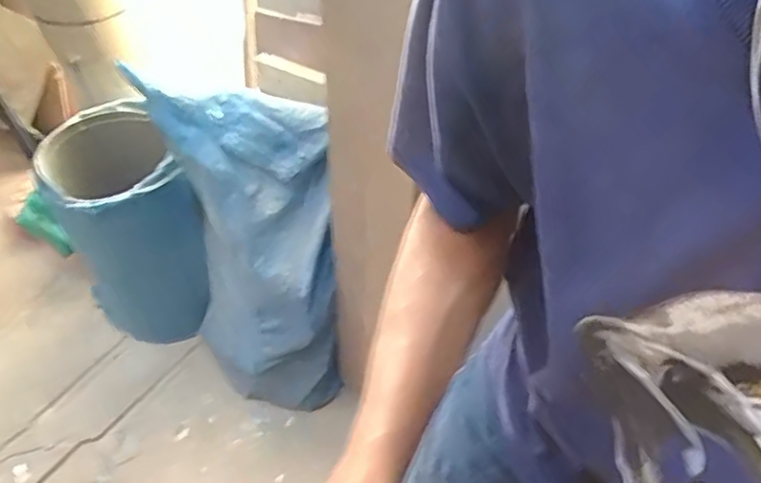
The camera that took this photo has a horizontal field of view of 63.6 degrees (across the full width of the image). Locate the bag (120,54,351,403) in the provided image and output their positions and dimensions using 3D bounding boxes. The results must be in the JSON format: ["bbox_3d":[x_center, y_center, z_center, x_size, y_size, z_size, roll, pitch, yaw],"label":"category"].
[{"bbox_3d":[-0.243,0.052,1.263,0.331,0.795,0.180,-7,26,-2],"label":"bag"}]

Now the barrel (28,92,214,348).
[{"bbox_3d":[-0.566,-0.007,1.426,0.282,0.538,0.279,-28,53,-19],"label":"barrel"}]

